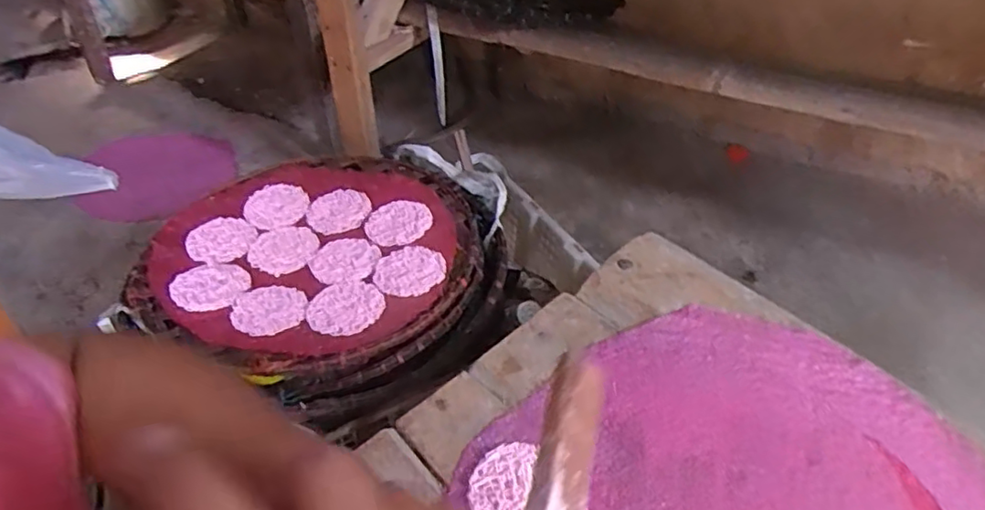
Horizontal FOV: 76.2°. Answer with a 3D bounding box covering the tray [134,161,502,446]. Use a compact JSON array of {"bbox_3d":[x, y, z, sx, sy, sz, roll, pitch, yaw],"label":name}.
[{"bbox_3d":[-0.196,-0.002,0.767,0.394,0.054,0.361,21,45,23],"label":"tray"}]

